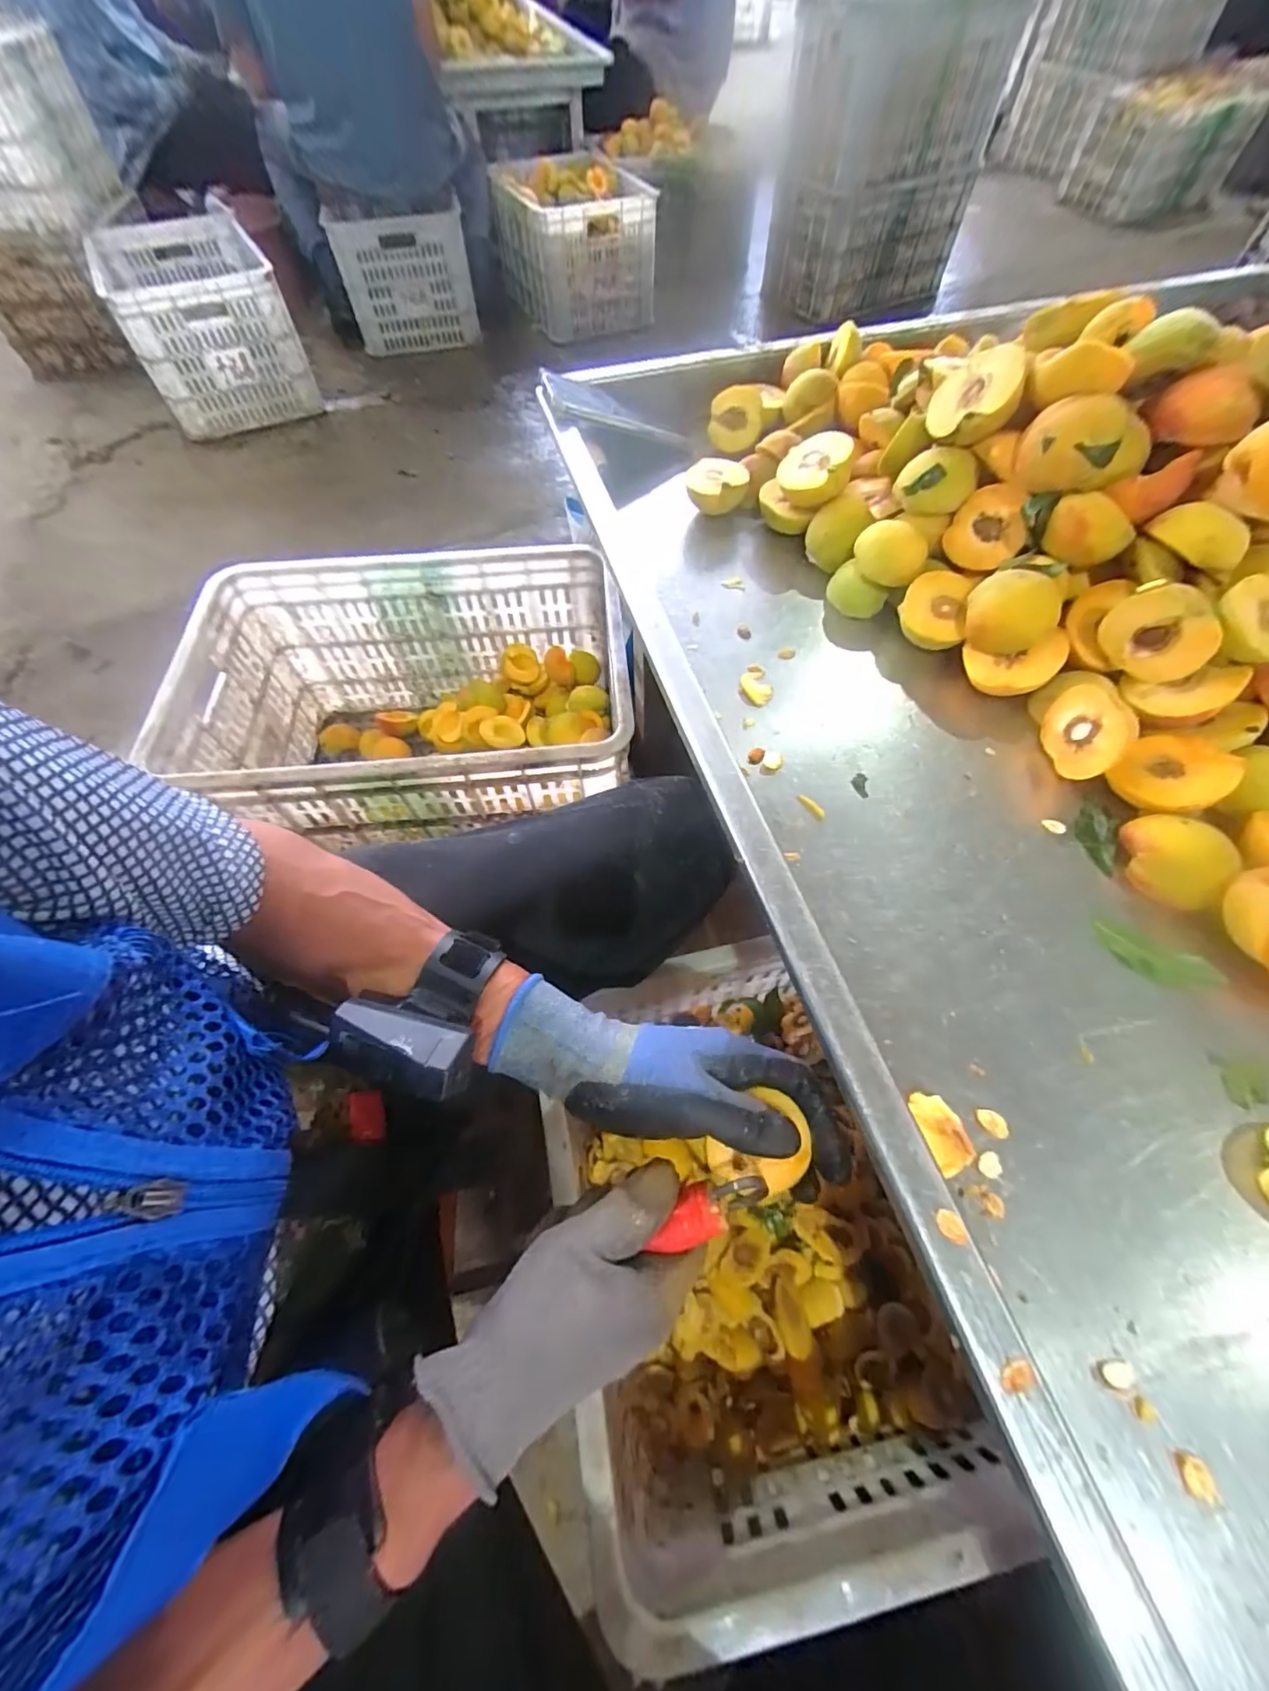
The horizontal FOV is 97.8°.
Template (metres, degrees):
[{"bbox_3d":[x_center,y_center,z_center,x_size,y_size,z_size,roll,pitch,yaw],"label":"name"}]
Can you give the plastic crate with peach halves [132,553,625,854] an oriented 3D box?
[{"bbox_3d":[-0.271,-0.169,0.758,0.514,0.254,0.352,-6,61,-2],"label":"plastic crate with peach halves"}]

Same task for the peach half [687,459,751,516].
[{"bbox_3d":[0.082,-0.355,0.555,0.061,0.037,0.058,5,61,3],"label":"peach half"}]

